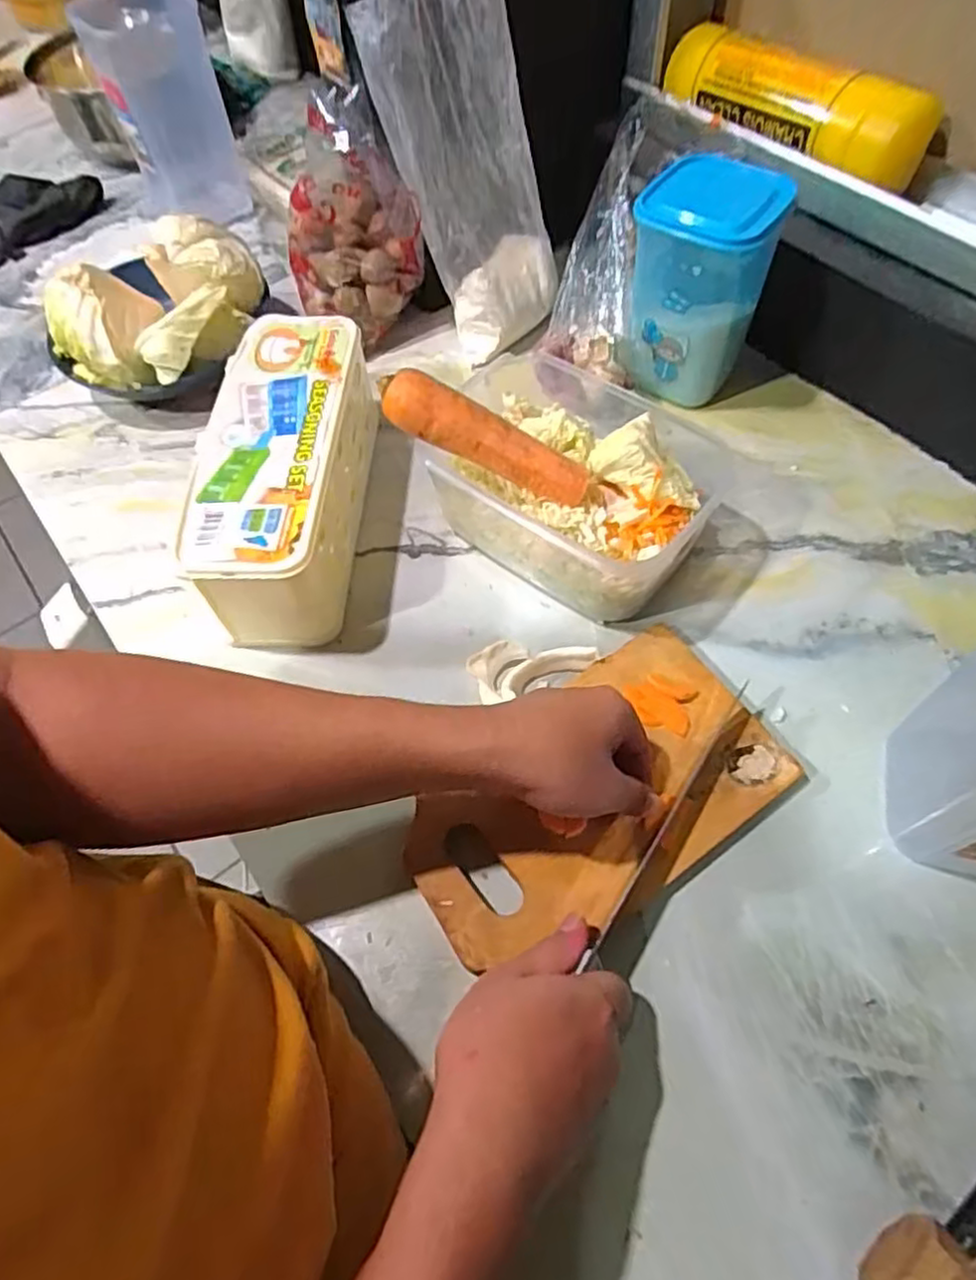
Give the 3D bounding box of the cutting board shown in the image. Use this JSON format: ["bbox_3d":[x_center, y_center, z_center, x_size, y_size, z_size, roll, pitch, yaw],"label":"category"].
[{"bbox_3d":[0.064,0.095,0.430,0.228,0.013,0.131,-33,63,-15],"label":"cutting board"}]

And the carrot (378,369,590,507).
[{"bbox_3d":[-0.001,-0.133,0.472,0.147,0.032,0.029,24,60,-13],"label":"carrot"}]

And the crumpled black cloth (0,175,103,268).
[{"bbox_3d":[-0.541,-0.458,0.774,0.212,0.046,0.100,-9,59,-2],"label":"crumpled black cloth"}]

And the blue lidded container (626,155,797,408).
[{"bbox_3d":[0.165,-0.275,0.566,0.097,0.155,0.101,13,61,11],"label":"blue lidded container"}]

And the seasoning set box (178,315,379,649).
[{"bbox_3d":[-0.148,-0.120,0.529,0.093,0.093,0.237,0,59,4],"label":"seasoning set box"}]

